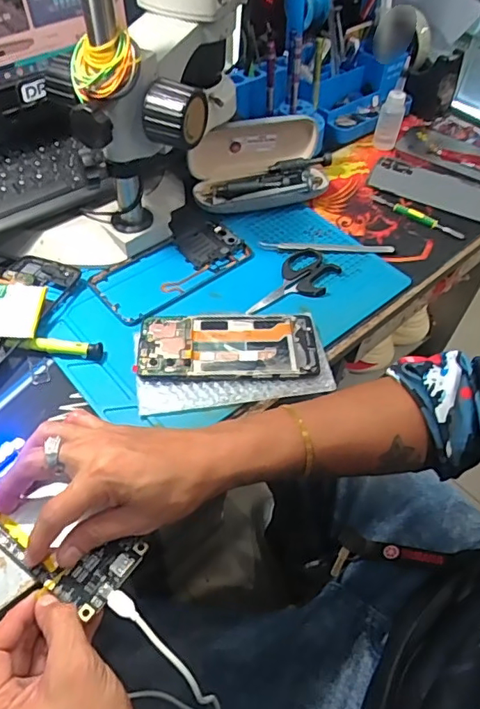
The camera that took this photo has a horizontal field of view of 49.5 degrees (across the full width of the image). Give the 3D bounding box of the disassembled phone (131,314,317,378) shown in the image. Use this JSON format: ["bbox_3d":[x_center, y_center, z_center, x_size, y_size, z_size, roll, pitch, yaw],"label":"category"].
[{"bbox_3d":[-0.011,-0.007,0.478,0.159,0.014,0.070,-1,52,-4],"label":"disassembled phone"}]

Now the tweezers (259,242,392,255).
[{"bbox_3d":[0.096,-0.117,0.574,0.148,0.008,0.012,1,52,-3],"label":"tweezers"}]

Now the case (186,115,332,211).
[{"bbox_3d":[0.031,-0.220,0.603,0.173,0.071,0.088,-12,54,-13],"label":"case"}]

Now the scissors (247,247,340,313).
[{"bbox_3d":[0.058,-0.070,0.535,0.053,0.006,0.116,29,56,18],"label":"scissors"}]

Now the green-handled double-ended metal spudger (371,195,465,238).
[{"bbox_3d":[0.209,-0.165,0.617,0.117,0.005,0.015,32,57,20],"label":"green-handled double-ended metal spudger"}]

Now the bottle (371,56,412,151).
[{"bbox_3d":[0.198,-0.319,0.670,0.031,0.101,0.027,15,53,8],"label":"bottle"}]

